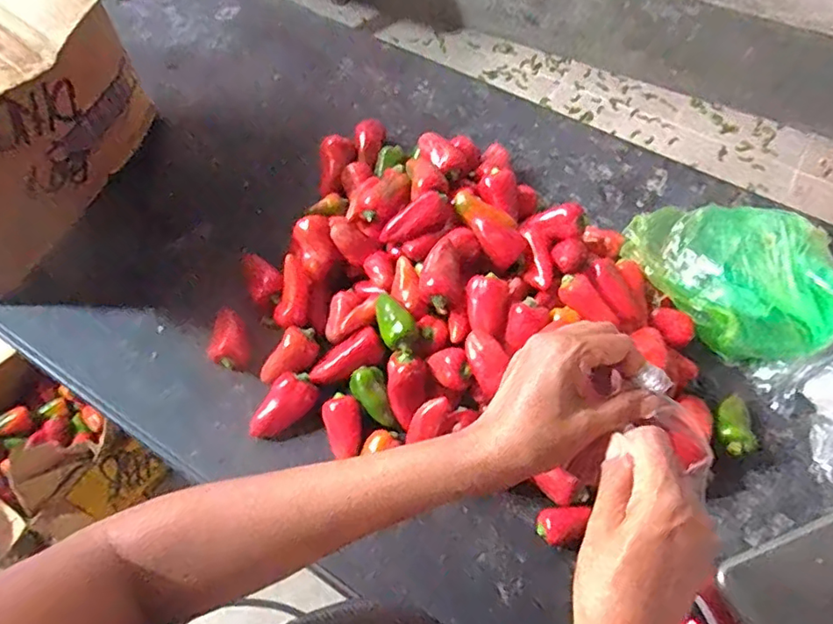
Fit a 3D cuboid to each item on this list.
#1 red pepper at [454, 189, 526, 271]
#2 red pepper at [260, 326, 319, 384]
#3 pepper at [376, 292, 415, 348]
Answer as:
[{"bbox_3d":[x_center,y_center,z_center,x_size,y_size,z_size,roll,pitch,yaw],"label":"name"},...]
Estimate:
[{"bbox_3d":[0.087,-0.109,0.708,0.052,0.034,0.117,-34,66,-14],"label":"red pepper"},{"bbox_3d":[-0.154,0.057,0.709,0.049,0.041,0.081,32,91,-8],"label":"red pepper"},{"bbox_3d":[-0.029,0.004,0.660,0.037,0.030,0.073,-21,63,-8],"label":"pepper"}]

